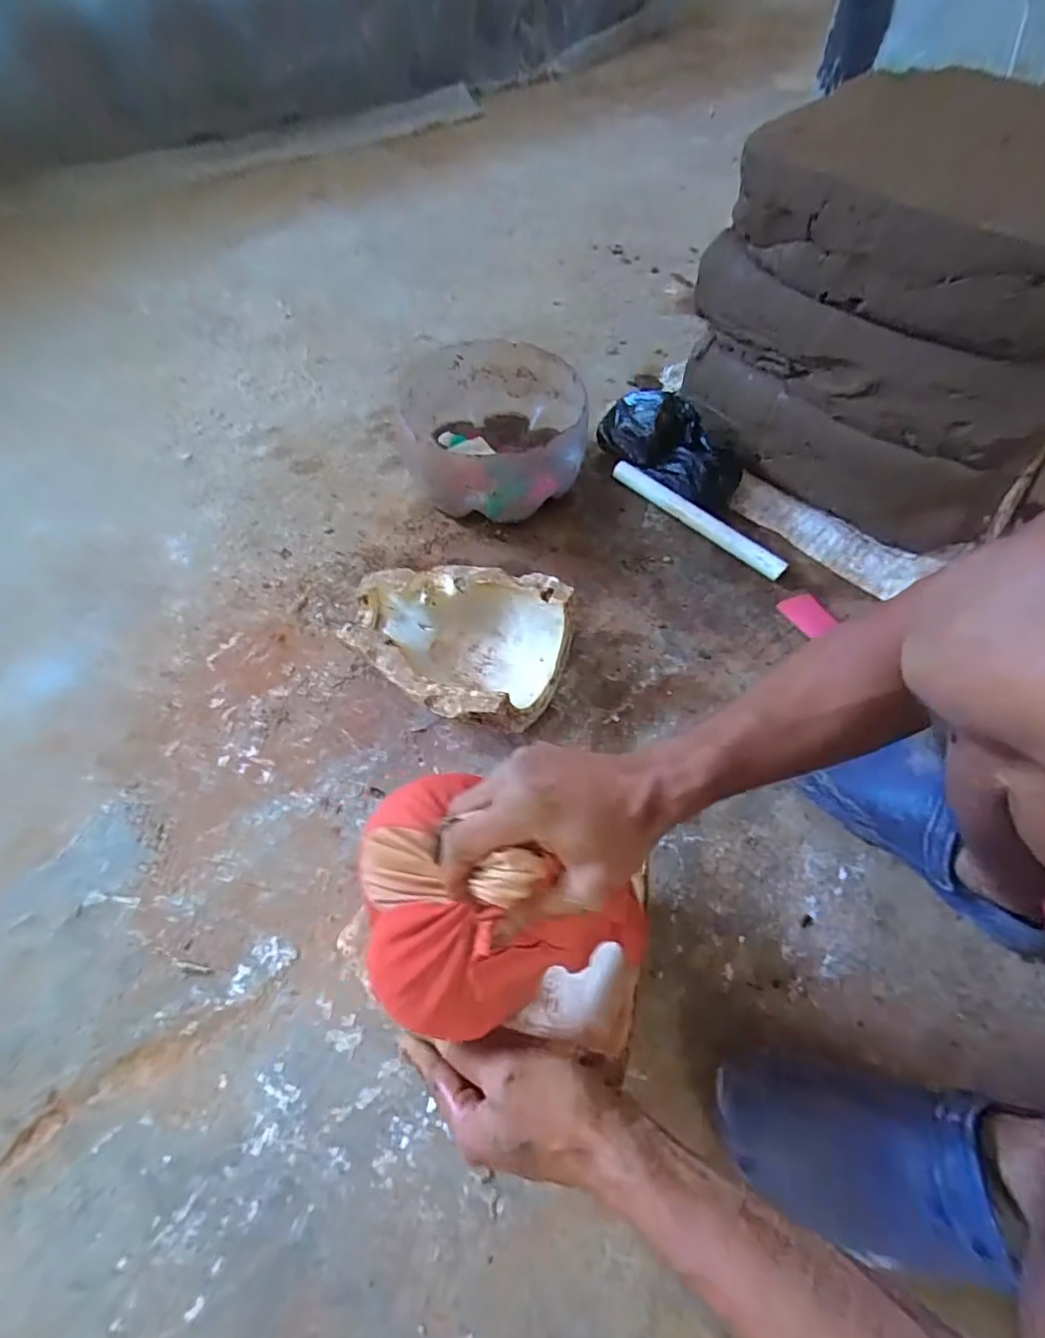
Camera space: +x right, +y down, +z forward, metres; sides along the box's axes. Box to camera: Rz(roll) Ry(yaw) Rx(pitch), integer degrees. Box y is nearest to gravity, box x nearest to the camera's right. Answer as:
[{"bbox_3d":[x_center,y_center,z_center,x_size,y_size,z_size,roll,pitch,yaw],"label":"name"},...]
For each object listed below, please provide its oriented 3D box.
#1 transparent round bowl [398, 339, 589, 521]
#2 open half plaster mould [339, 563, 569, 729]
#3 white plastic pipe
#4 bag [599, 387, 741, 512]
[{"bbox_3d":[-0.037,-0.319,0.774,0.220,0.126,0.244,-9,59,-5],"label":"transparent round bowl"},{"bbox_3d":[-0.079,-0.028,0.605,0.240,0.108,0.189,18,60,11],"label":"open half plaster mould"},{"bbox_3d":[0.230,-0.205,0.759,0.020,0.026,0.271,-39,66,-21],"label":"white plastic pipe"},{"bbox_3d":[0.200,-0.308,0.790,0.078,0.081,0.215,-39,66,-21],"label":"bag"}]

